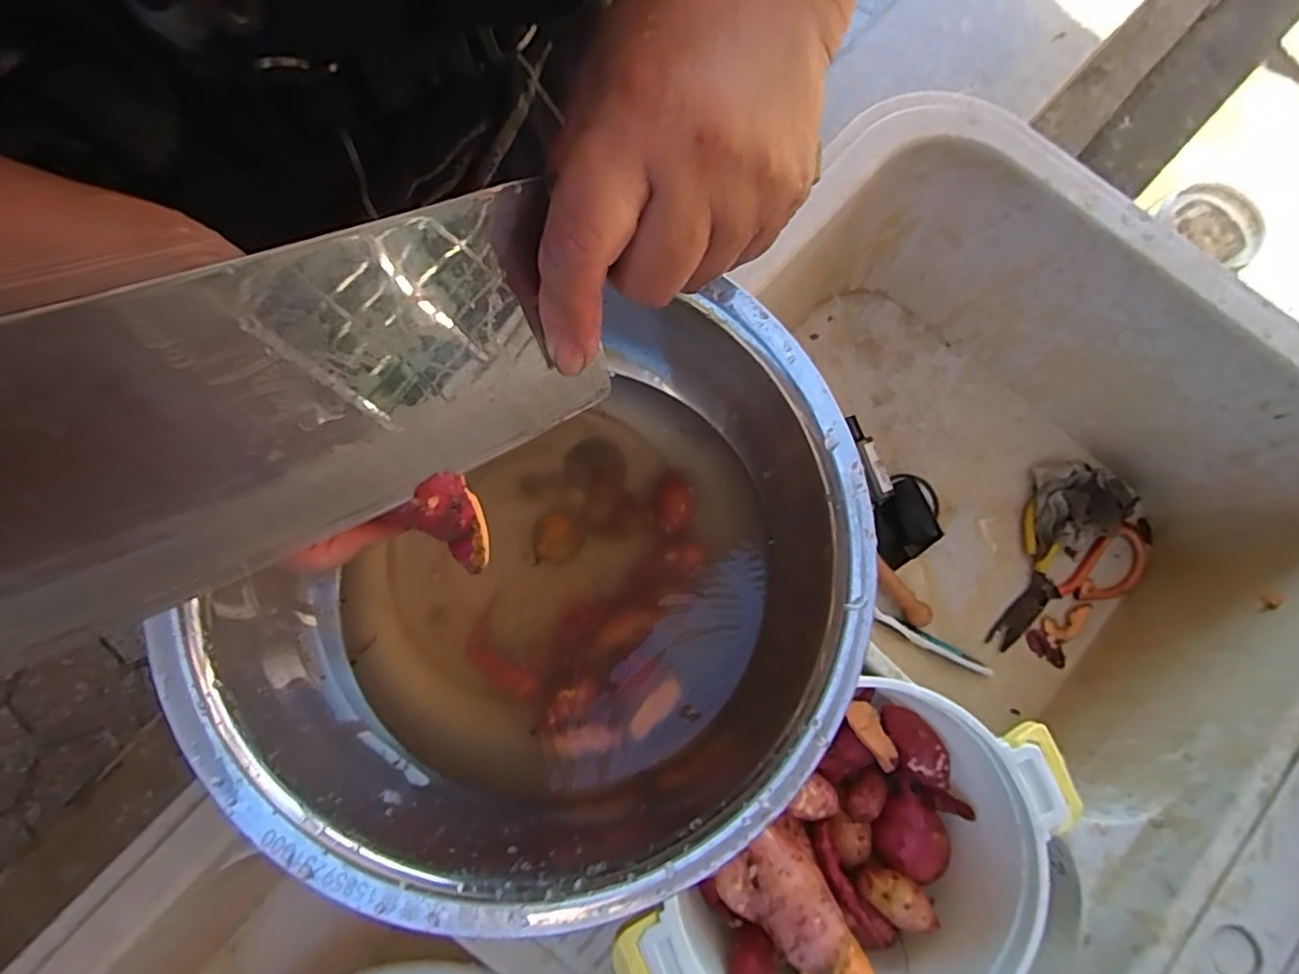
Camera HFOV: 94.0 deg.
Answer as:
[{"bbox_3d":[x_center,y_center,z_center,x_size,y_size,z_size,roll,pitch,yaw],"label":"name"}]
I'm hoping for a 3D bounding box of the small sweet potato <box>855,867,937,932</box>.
[{"bbox_3d":[0.159,0.263,0.386,0.047,0.021,0.025,31,79,6],"label":"small sweet potato"}]

